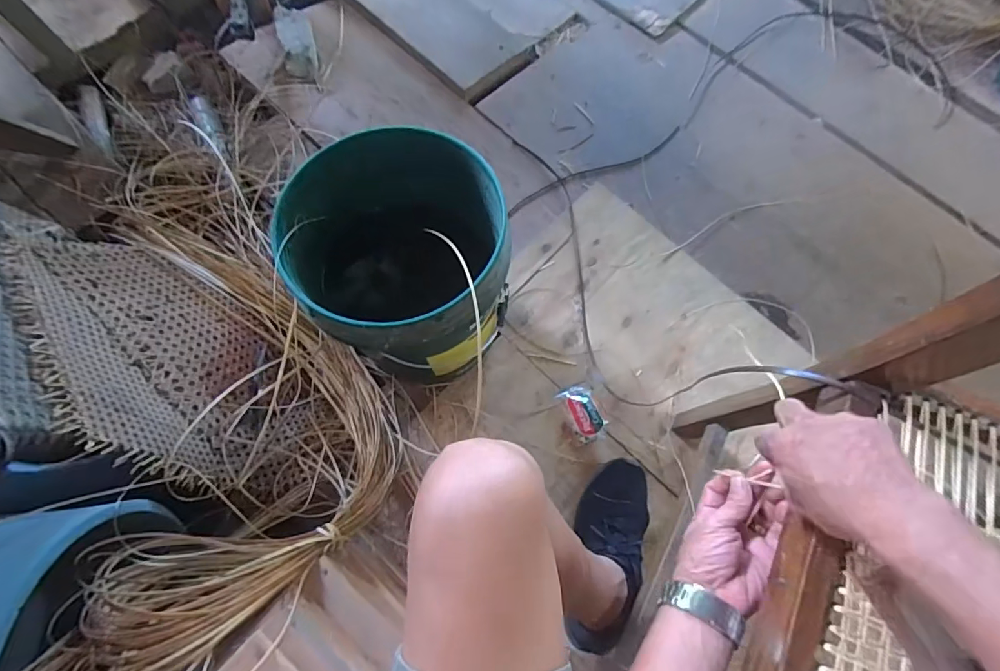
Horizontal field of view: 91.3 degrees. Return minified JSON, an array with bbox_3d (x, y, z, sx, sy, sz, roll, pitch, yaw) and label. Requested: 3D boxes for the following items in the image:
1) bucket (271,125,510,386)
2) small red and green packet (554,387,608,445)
[{"bbox_3d":[-0.140,-0.091,0.754,0.281,0.319,0.288,2,70,-5],"label":"bucket"},{"bbox_3d":[0.144,0.134,0.852,0.058,0.026,0.097,-25,75,-14],"label":"small red and green packet"}]

